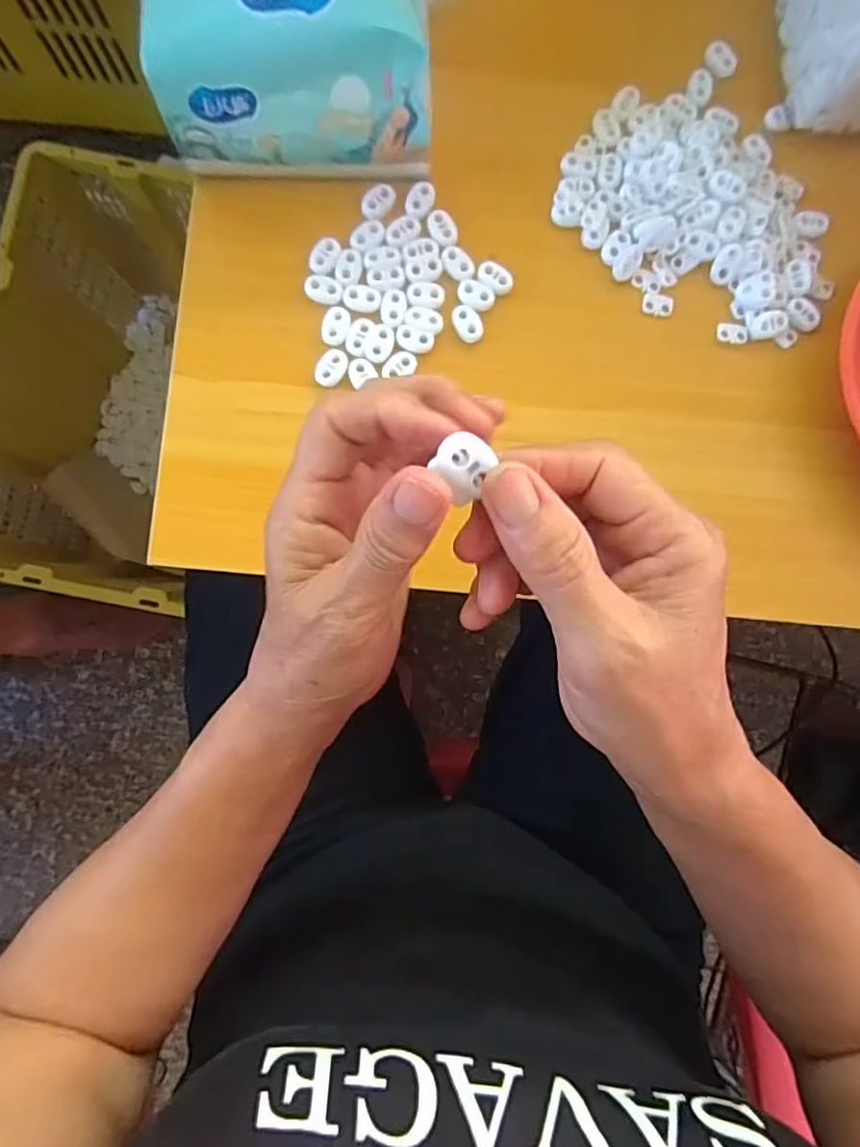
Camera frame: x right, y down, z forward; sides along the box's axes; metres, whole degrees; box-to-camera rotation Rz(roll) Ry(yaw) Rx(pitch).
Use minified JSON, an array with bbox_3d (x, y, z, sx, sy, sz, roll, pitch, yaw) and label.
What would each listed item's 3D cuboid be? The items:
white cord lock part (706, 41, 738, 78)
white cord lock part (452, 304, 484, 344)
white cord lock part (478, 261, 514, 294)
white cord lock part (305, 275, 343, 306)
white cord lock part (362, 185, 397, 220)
[{"bbox_3d":[0.185,-0.326,0.372,0.014,0.006,0.022,-40,89,-5],"label":"white cord lock part"},{"bbox_3d":[0.023,-0.149,0.349,0.015,0.004,0.022,-33,89,-5],"label":"white cord lock part"},{"bbox_3d":[0.039,-0.177,0.353,0.023,0.004,0.014,34,85,-1],"label":"white cord lock part"},{"bbox_3d":[-0.062,-0.167,0.345,0.022,0.004,0.015,14,86,-3],"label":"white cord lock part"},{"bbox_3d":[-0.031,-0.224,0.353,0.015,0.004,0.023,40,85,0],"label":"white cord lock part"}]

